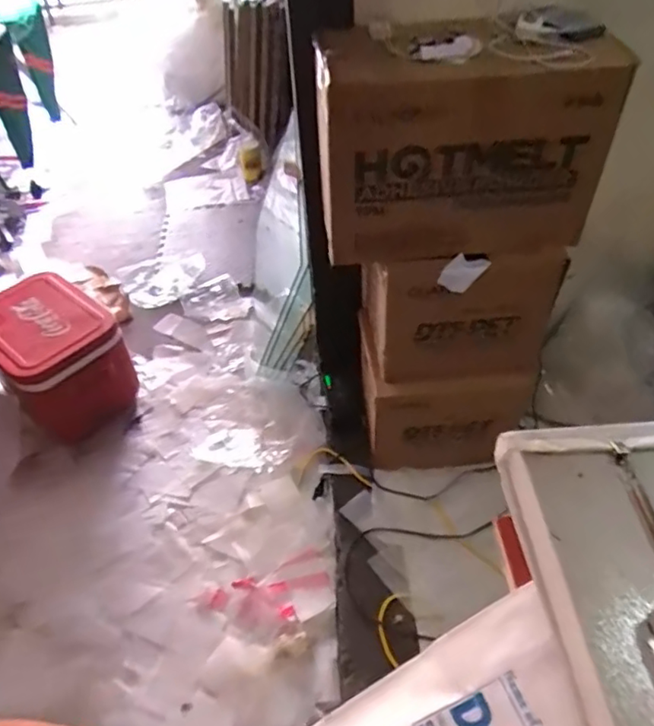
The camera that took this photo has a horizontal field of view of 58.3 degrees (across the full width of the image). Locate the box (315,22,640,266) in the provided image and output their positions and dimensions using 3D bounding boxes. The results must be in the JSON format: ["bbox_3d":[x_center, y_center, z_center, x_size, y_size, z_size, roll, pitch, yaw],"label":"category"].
[{"bbox_3d":[0.260,-0.431,1.165,0.533,0.367,0.263,-1,47,4],"label":"box"}]

